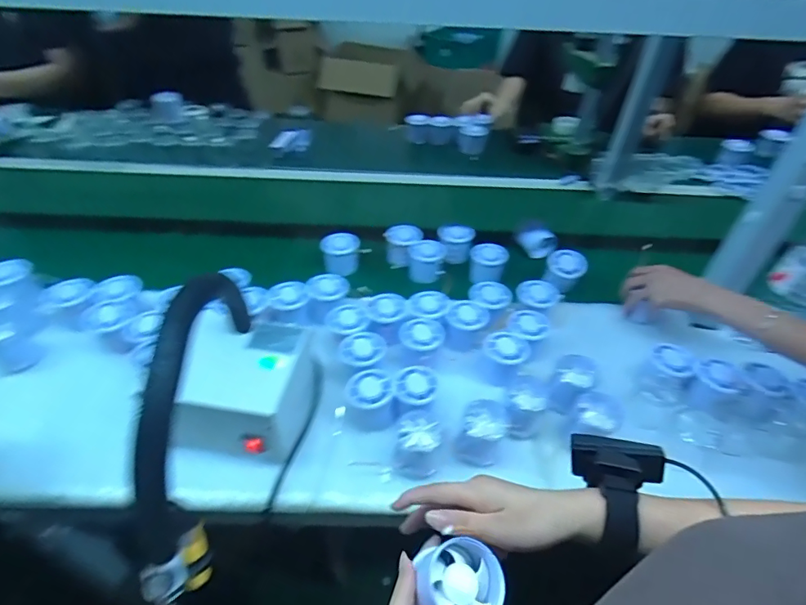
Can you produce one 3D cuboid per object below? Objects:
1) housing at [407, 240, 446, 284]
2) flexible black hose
[{"bbox_3d":[0.041,-0.070,0.800,0.061,0.054,0.055,2,43,0],"label":"housing"},{"bbox_3d":[-0.189,0.058,0.419,0.021,0.159,0.246,3,43,1],"label":"flexible black hose"}]

